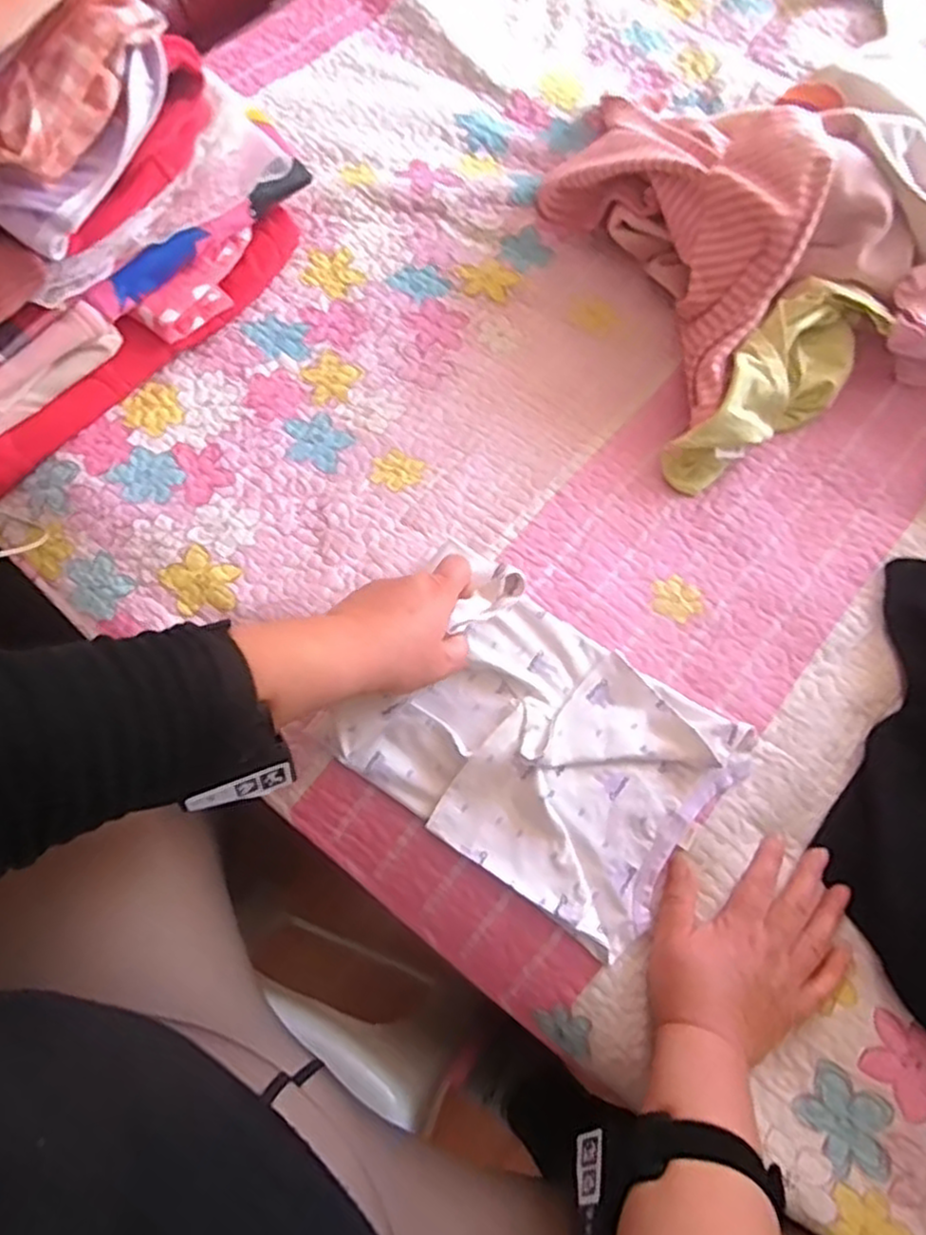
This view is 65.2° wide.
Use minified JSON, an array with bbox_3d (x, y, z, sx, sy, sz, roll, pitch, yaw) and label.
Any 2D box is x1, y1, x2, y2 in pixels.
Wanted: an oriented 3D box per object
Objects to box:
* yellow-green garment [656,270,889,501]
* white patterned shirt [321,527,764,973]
[{"bbox_3d":[0.266,-0.196,0.616,0.085,0.069,0.224,40,75,11],"label":"yellow-green garment"},{"bbox_3d":[0.055,0.089,0.515,0.250,0.046,0.181,34,74,9],"label":"white patterned shirt"}]

